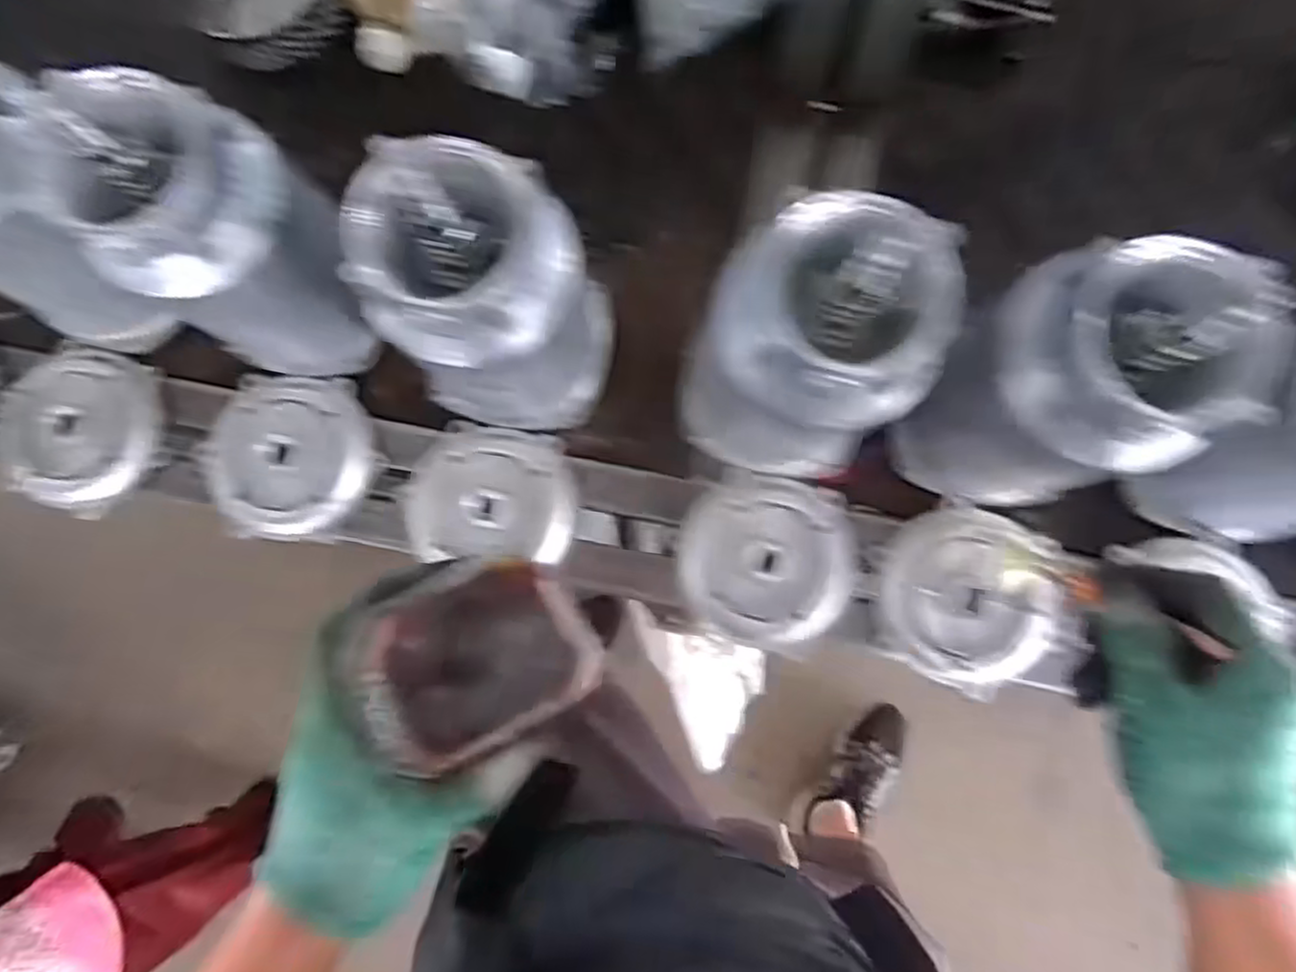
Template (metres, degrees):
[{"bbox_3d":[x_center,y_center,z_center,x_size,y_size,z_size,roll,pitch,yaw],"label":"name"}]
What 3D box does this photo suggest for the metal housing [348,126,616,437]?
[{"bbox_3d":[-0.092,-0.110,0.454,0.104,0.217,0.112,0,85,4],"label":"metal housing"}]

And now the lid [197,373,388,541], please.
[{"bbox_3d":[-0.277,-0.026,0.561,0.126,0.018,0.126,0,85,4],"label":"lid"}]

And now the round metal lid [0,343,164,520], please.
[{"bbox_3d":[-0.456,-0.046,0.566,0.131,0.025,0.127,11,86,5],"label":"round metal lid"}]

